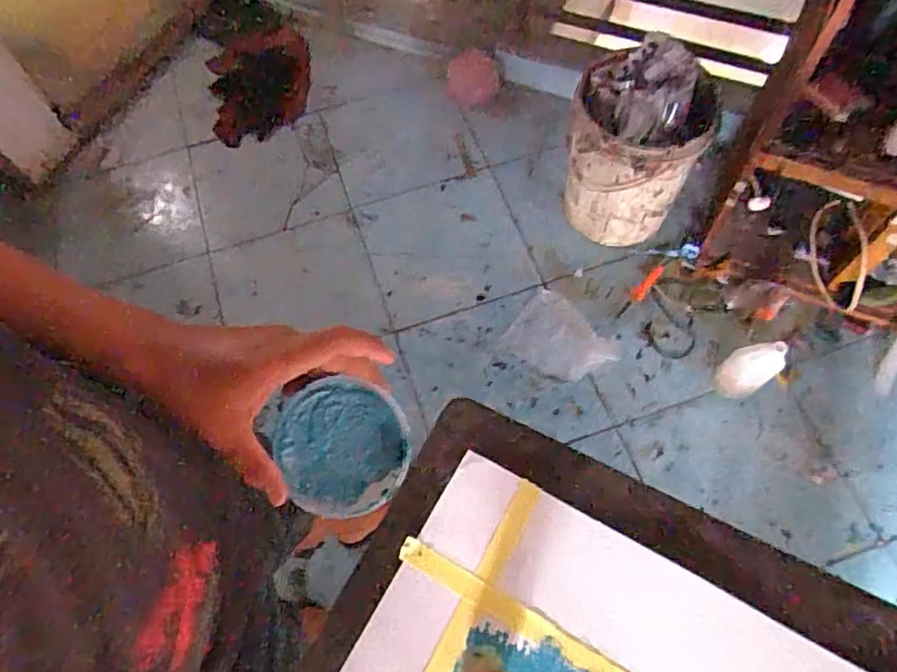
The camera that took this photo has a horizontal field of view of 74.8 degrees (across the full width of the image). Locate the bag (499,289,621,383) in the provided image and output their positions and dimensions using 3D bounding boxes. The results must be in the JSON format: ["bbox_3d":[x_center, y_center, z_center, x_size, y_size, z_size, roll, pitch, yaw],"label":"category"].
[{"bbox_3d":[0.264,-0.001,1.351,0.240,0.074,0.189,35,70,18],"label":"bag"}]

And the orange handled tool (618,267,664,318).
[{"bbox_3d":[0.465,-0.110,1.418,0.034,0.028,0.175,41,72,20],"label":"orange handled tool"}]

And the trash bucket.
[{"bbox_3d":[0.405,-0.416,1.335,0.255,0.417,0.248,-1,64,2],"label":"trash bucket"}]

